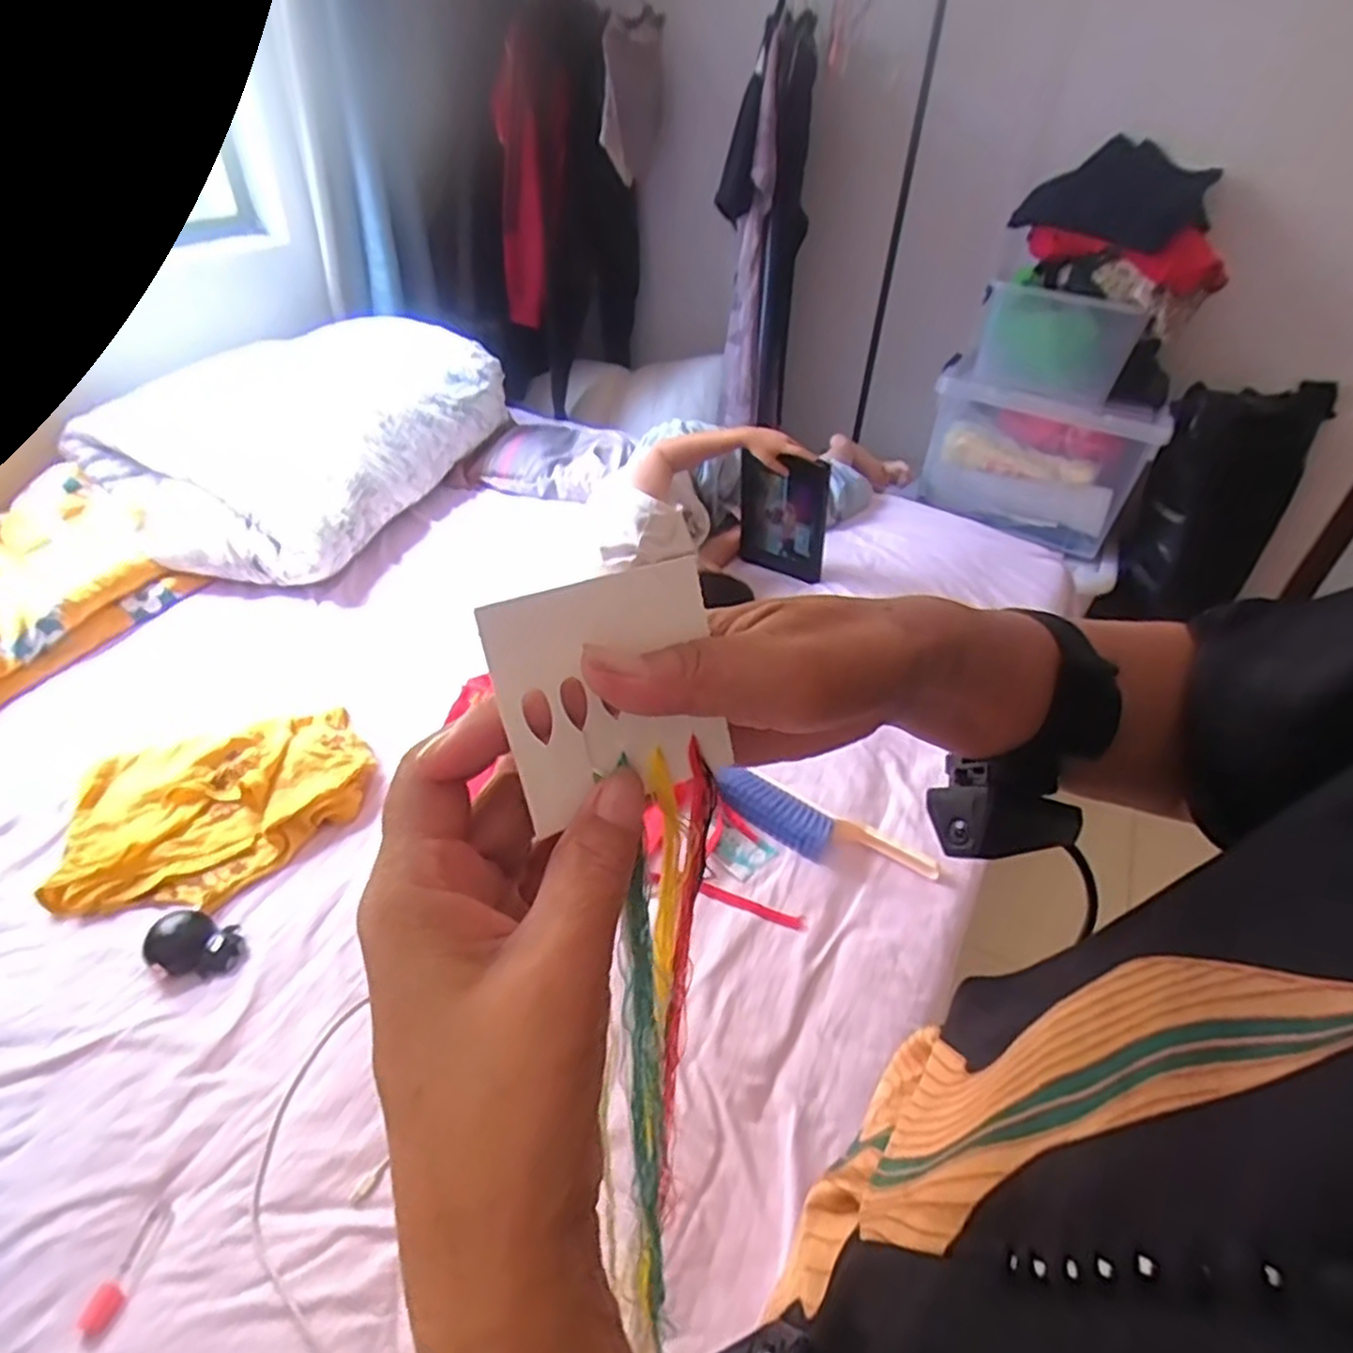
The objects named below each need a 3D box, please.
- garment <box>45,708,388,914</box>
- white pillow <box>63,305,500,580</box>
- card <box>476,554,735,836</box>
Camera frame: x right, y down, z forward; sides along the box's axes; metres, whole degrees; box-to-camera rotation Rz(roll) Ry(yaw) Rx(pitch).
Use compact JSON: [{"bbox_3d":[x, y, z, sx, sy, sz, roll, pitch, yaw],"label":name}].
[{"bbox_3d":[-0.561,0.158,0.932,0.336,0.043,0.279,-11,42,-17],"label":"garment"},{"bbox_3d":[-0.790,-0.515,1.516,0.613,0.189,0.764,13,41,11],"label":"white pillow"},{"bbox_3d":[-0.017,0.004,0.209,0.062,0.062,0.004,-17,13,-24],"label":"card"}]

